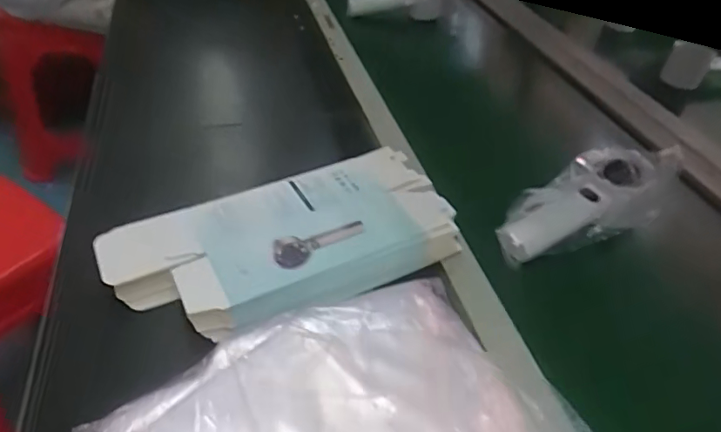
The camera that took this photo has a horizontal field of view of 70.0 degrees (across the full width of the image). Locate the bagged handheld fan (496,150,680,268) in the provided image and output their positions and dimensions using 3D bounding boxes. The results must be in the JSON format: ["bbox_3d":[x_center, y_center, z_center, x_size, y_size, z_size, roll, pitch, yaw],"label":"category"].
[{"bbox_3d":[0.208,-0.019,0.474,0.183,0.074,0.061,-23,49,-10],"label":"bagged handheld fan"}]

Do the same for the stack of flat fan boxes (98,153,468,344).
[{"bbox_3d":[-0.057,0.021,0.422,0.269,0.033,0.135,-17,48,-24],"label":"stack of flat fan boxes"}]

